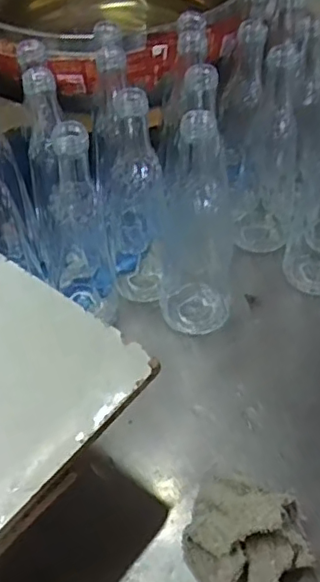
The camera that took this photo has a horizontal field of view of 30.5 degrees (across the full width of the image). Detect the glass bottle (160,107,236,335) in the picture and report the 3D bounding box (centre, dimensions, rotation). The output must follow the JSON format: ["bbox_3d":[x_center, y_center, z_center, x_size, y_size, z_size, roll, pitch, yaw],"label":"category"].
[{"bbox_3d":[0.038,-0.057,0.516,0.067,0.206,0.081,5,49,2],"label":"glass bottle"}]

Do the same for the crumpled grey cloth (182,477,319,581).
[{"bbox_3d":[0.059,0.171,0.412,0.081,0.046,0.088,-22,54,-21],"label":"crumpled grey cloth"}]

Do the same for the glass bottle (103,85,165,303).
[{"bbox_3d":[-0.025,-0.084,0.543,0.062,0.199,0.065,8,49,3],"label":"glass bottle"}]

